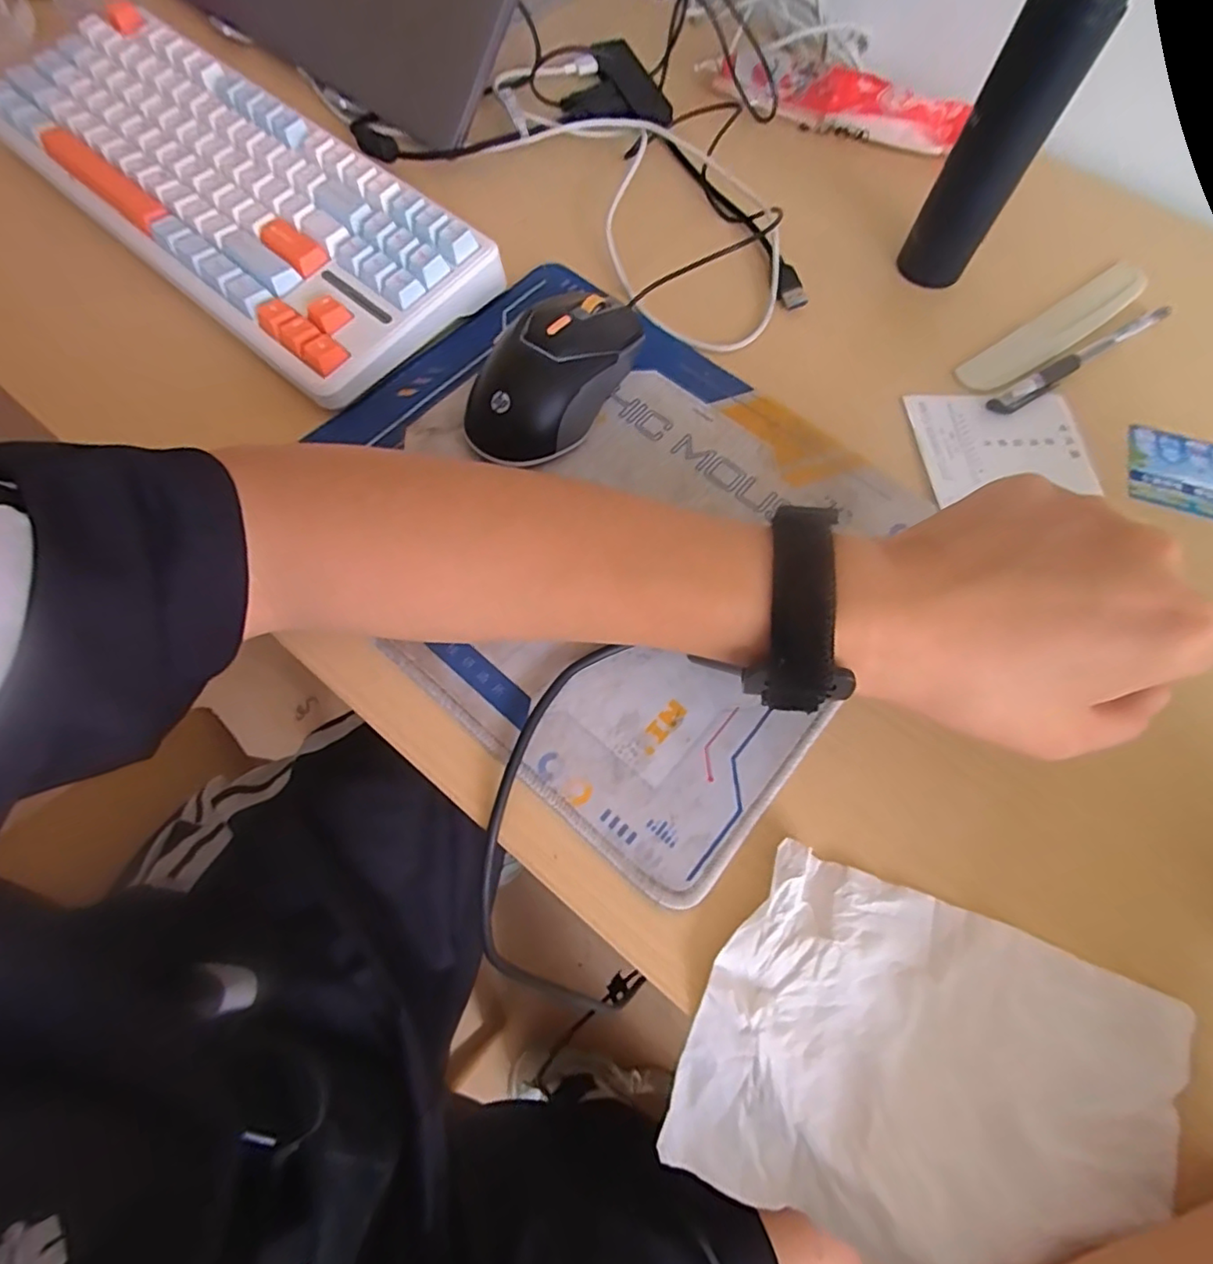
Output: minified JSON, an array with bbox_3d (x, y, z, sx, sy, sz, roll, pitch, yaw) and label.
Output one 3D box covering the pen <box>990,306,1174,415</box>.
[{"bbox_3d":[0.284,-0.162,0.349,0.147,0.005,0.013,-29,73,-12],"label":"pen"}]

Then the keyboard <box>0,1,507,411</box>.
[{"bbox_3d":[-0.246,-0.283,0.368,0.378,0.035,0.138,39,73,12],"label":"keyboard"}]

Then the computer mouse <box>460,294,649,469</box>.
[{"bbox_3d":[-0.030,-0.138,0.314,0.064,0.040,0.111,31,72,10],"label":"computer mouse"}]

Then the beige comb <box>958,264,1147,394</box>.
[{"bbox_3d":[0.278,-0.186,0.361,0.157,0.005,0.028,-33,73,-13],"label":"beige comb"}]

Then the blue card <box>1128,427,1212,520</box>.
[{"bbox_3d":[0.334,-0.083,0.325,0.088,0.004,0.054,17,70,5],"label":"blue card"}]

